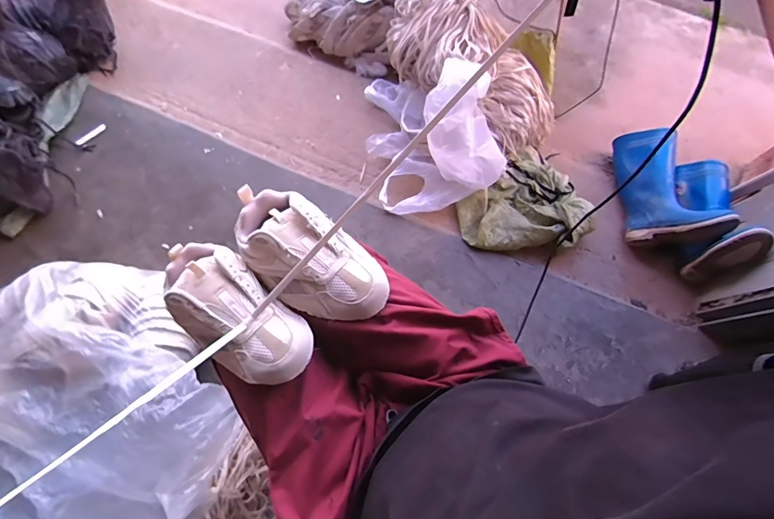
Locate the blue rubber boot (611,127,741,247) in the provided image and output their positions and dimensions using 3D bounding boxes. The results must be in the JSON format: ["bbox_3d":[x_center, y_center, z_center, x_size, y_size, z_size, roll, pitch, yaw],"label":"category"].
[{"bbox_3d":[0.686,-0.193,1.013,0.140,0.223,0.348,-2,74,1],"label":"blue rubber boot"}]

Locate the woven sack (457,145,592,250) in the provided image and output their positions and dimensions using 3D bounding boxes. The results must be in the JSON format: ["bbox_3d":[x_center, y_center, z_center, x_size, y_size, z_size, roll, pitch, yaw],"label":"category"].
[{"bbox_3d":[0.371,-0.136,1.039,0.341,0.093,0.283,-38,77,-8],"label":"woven sack"}]

